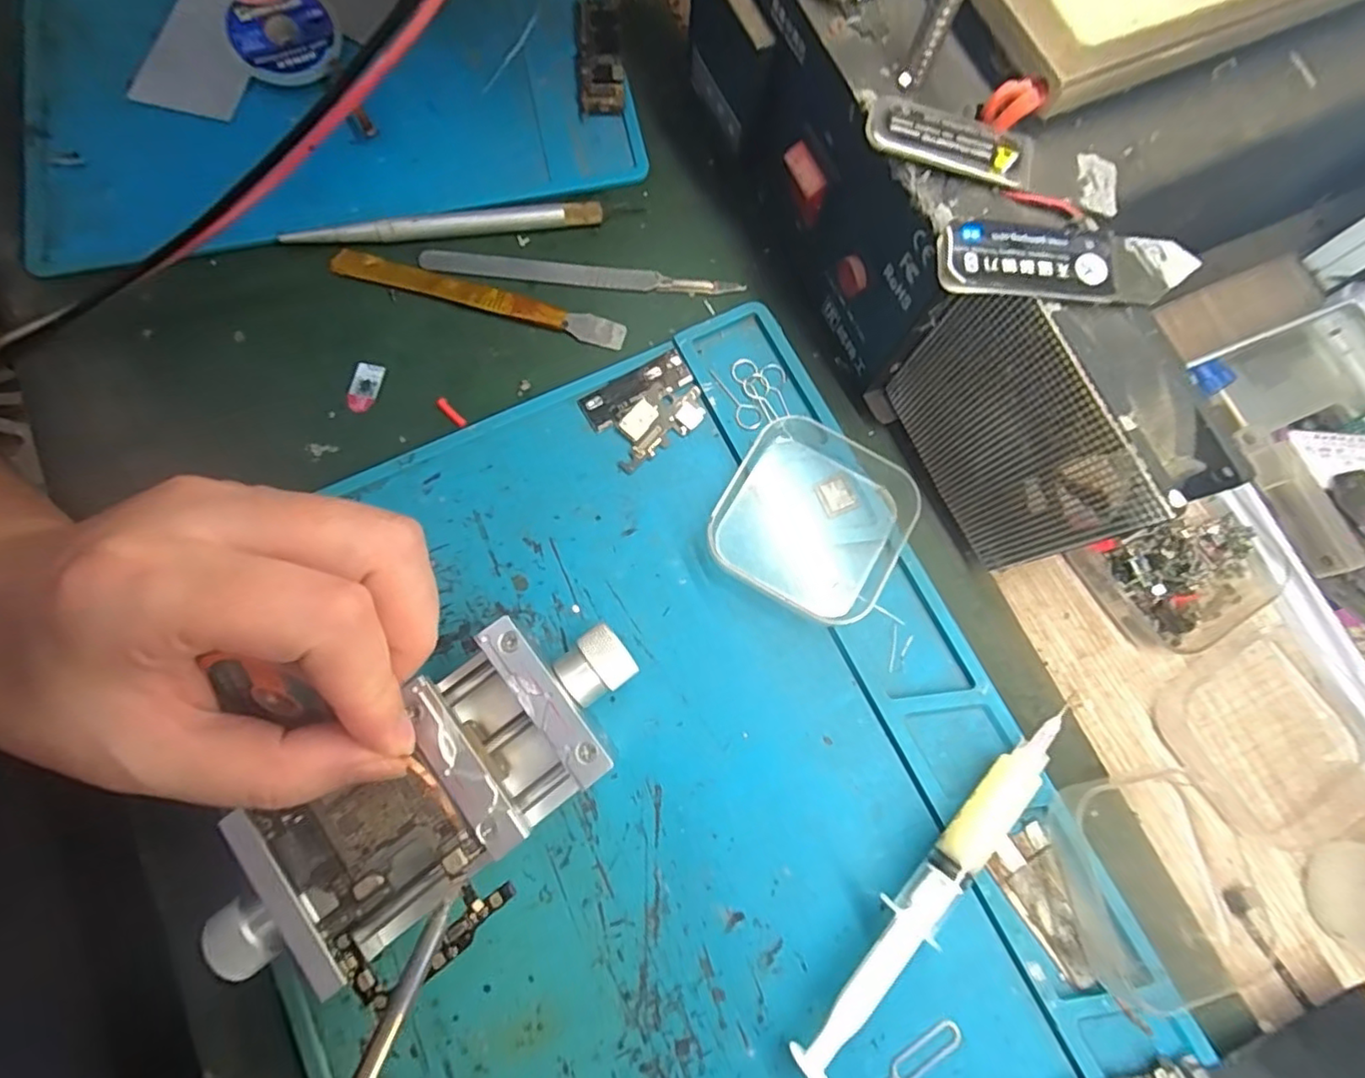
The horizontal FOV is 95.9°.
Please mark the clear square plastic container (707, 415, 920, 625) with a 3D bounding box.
[{"bbox_3d":[0.049,-0.008,0.225,0.064,0.009,0.065,29,78,5],"label":"clear square plastic container"}]

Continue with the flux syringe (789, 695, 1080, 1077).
[{"bbox_3d":[0.080,0.109,0.195,0.015,0.015,0.133,41,79,7],"label":"flux syringe"}]

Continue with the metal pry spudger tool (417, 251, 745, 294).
[{"bbox_3d":[-0.041,-0.108,0.251,0.129,0.005,0.009,5,77,0],"label":"metal pry spudger tool"}]

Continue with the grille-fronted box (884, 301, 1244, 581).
[{"bbox_3d":[0.108,-0.034,0.197,0.030,0.091,0.077,-25,79,-7],"label":"grille-fronted box"}]

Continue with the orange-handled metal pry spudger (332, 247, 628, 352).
[{"bbox_3d":[-0.081,-0.097,0.245,0.118,0.006,0.012,15,77,2],"label":"orange-handled metal pry spudger"}]

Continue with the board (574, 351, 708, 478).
[{"bbox_3d":[-0.014,-0.050,0.237,0.043,0.004,0.033,-33,80,-8],"label":"board"}]

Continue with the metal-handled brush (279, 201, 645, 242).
[{"bbox_3d":[-0.089,-0.129,0.250,0.137,0.010,0.007,-7,77,-3],"label":"metal-handled brush"}]

